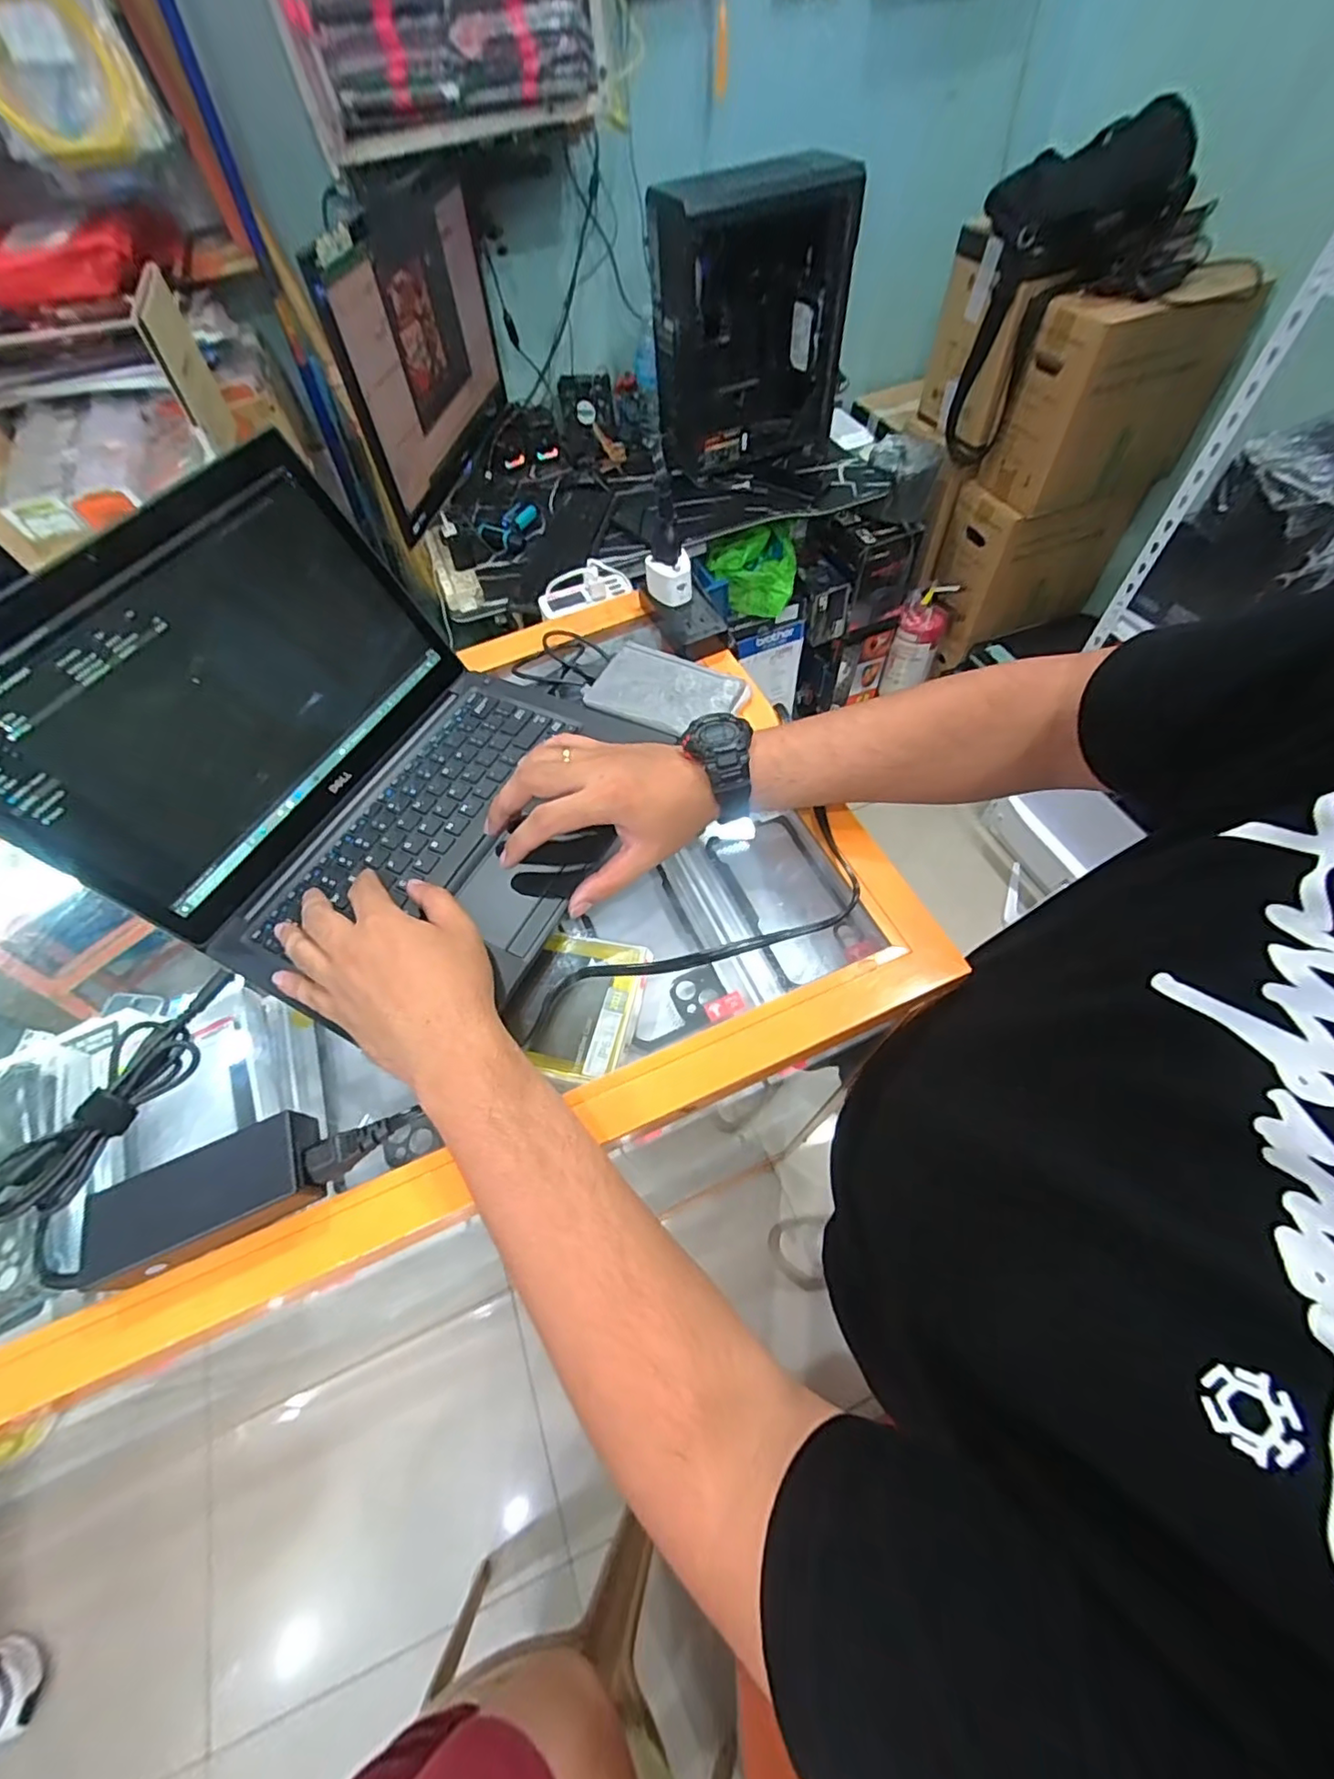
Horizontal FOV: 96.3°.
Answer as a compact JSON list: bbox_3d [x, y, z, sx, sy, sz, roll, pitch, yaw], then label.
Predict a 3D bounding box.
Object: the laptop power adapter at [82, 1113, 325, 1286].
[{"bbox_3d":[-0.247,0.168,0.322,0.110,0.025,0.051,-22,60,-9],"label":"laptop power adapter"}]

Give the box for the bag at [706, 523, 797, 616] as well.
[{"bbox_3d":[0.215,-0.805,1.496,0.223,0.171,0.135,-3,59,2],"label":"bag"}]

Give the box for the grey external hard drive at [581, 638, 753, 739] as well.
[{"bbox_3d":[-0.003,-0.164,0.493,0.126,0.012,0.077,23,64,17],"label":"grey external hard drive"}]

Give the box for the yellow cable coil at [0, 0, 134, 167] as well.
[{"bbox_3d":[-0.805,-1.071,0.780,0.165,0.167,0.027,9,54,-32],"label":"yellow cable coil"}]

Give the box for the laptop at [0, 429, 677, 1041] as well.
[{"bbox_3d":[-0.206,-0.103,0.382,0.305,0.175,0.294,21,63,16],"label":"laptop"}]

